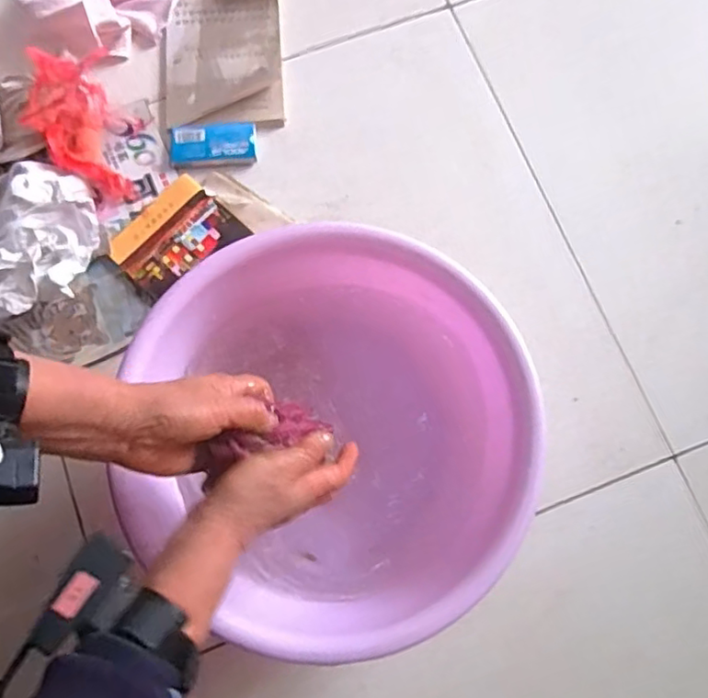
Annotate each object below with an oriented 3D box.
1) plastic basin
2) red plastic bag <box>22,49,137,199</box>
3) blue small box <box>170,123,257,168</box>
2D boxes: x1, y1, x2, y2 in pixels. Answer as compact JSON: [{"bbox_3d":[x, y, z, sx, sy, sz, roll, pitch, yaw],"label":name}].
[{"bbox_3d":[-0.014,0.078,0.555,0.329,0.126,0.344,0,78,-2],"label":"plastic basin"},{"bbox_3d":[-0.310,-0.245,0.670,0.089,0.052,0.176,-19,98,-6],"label":"red plastic bag"},{"bbox_3d":[-0.163,-0.236,0.691,0.098,0.018,0.052,-1,78,-2],"label":"blue small box"}]

